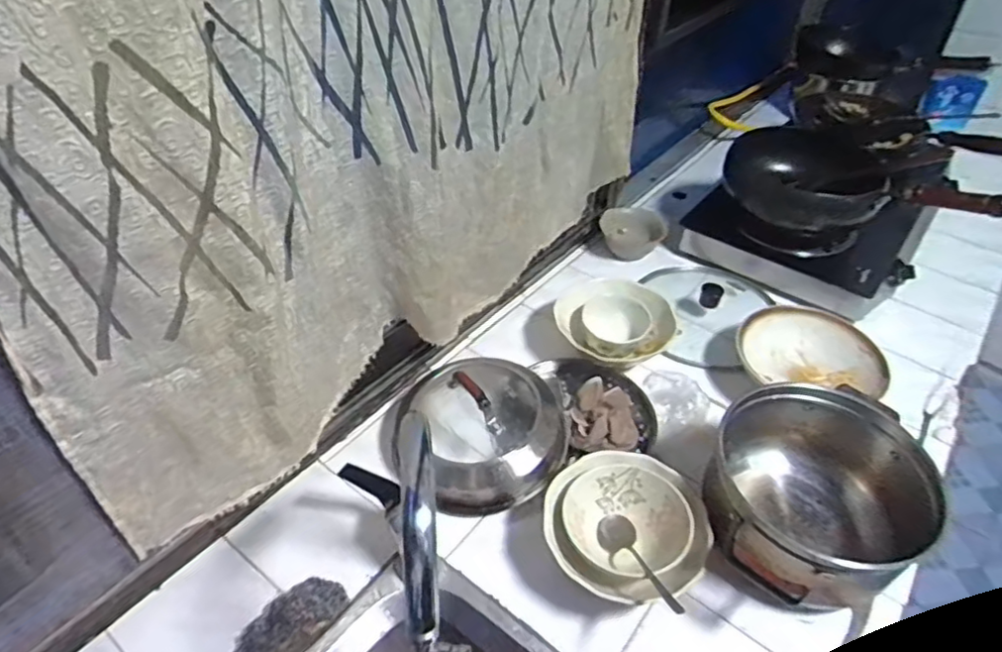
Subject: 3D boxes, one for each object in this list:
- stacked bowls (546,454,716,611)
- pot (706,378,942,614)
[{"bbox_3d":[0.144,0.235,0.745,0.186,0.080,0.171,1,42,-1],"label":"stacked bowls"},{"bbox_3d":[0.376,0.212,0.771,0.249,0.140,0.259,1,42,-1],"label":"pot"}]

